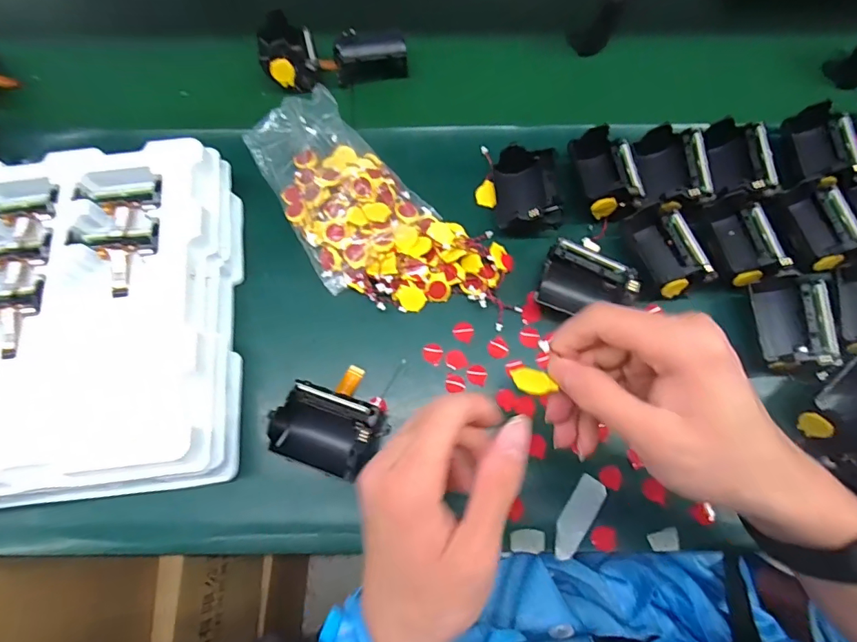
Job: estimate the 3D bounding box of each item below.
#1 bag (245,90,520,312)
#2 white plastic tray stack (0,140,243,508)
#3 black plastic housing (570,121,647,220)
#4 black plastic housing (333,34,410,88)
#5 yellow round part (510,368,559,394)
[{"bbox_3d":[-0.051,-0.087,0.382,0.237,0.049,0.123,40,77,13],"label":"bag"},{"bbox_3d":[-0.361,0.009,0.336,0.415,0.064,0.252,-6,71,-1],"label":"white plastic tray stack"},{"bbox_3d":[0.153,-0.125,0.390,0.052,0.032,0.076,-9,72,-2],"label":"black plastic housing"},{"bbox_3d":[-0.055,-0.253,0.441,0.069,0.040,0.025,-10,72,-2],"label":"black plastic housing"},{"bbox_3d":[0.057,0.033,0.250,0.020,0.004,0.020,2,40,-1],"label":"yellow round part"}]

